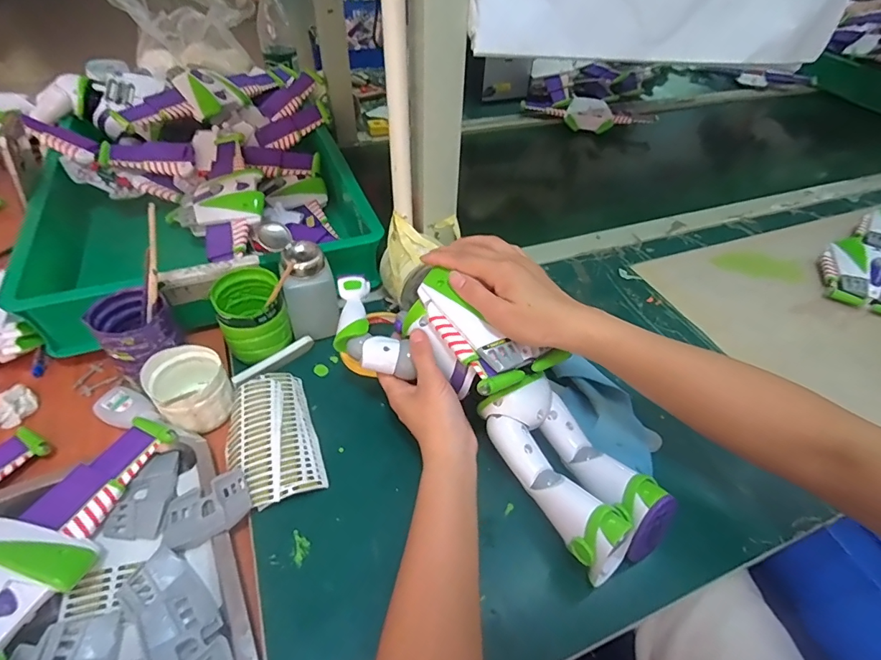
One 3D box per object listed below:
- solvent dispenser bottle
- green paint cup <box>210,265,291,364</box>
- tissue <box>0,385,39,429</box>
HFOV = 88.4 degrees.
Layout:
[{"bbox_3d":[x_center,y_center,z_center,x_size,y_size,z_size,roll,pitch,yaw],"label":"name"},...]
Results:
[{"bbox_3d":[-0.142,-0.048,0.477,0.072,0.118,0.061,36,54,26],"label":"solvent dispenser bottle"},{"bbox_3d":[-0.188,-0.016,0.457,0.061,0.065,0.065,2,47,-2],"label":"green paint cup"},{"bbox_3d":[-0.407,0.075,0.430,0.030,0.011,0.047,-2,47,-6],"label":"tissue"}]

